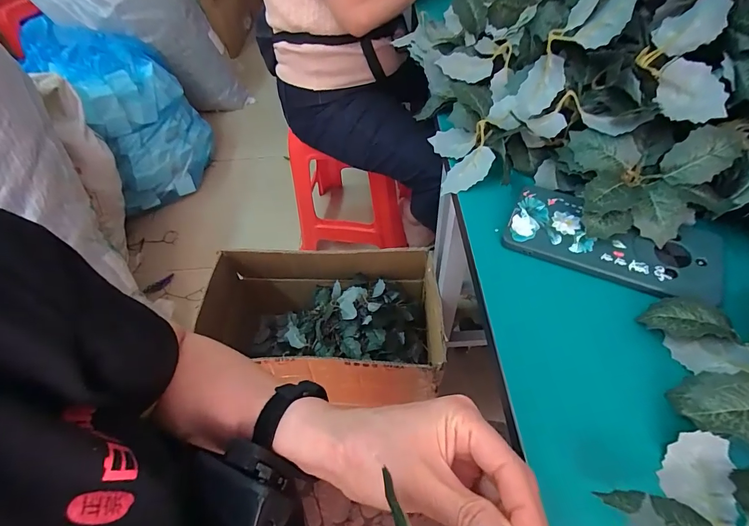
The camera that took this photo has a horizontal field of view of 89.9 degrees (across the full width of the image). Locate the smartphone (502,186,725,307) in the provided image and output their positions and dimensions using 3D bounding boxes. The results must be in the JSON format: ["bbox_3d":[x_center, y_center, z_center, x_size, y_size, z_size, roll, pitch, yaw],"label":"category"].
[{"bbox_3d":[0.199,-0.018,0.319,0.162,0.013,0.076,21,57,19],"label":"smartphone"}]

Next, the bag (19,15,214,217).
[{"bbox_3d":[-0.908,-0.573,1.454,0.412,0.507,0.566,-30,56,-17],"label":"bag"}]

